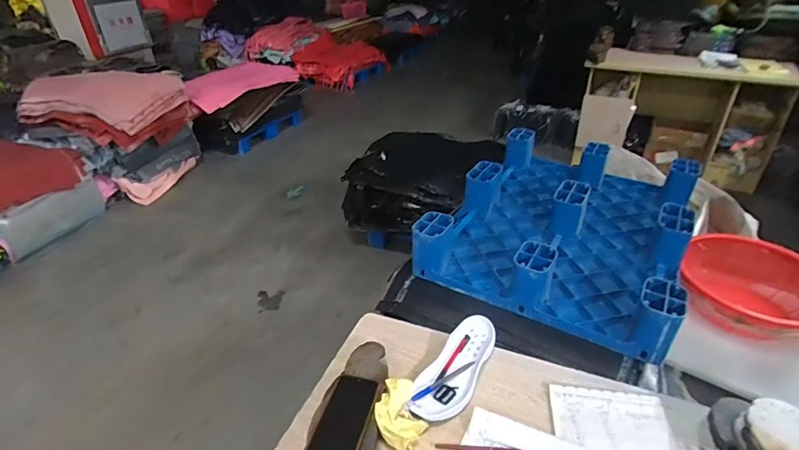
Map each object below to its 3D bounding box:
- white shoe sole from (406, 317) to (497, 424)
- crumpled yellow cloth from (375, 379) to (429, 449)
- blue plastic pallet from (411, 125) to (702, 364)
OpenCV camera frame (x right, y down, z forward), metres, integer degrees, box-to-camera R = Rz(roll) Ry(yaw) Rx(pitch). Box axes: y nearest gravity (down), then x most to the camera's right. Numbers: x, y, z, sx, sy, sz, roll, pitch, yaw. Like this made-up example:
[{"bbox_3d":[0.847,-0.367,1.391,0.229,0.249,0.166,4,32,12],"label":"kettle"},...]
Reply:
[{"bbox_3d":[0.103,0.270,0.849,0.100,0.044,0.250,15,36,27],"label":"white shoe sole"},{"bbox_3d":[0.003,0.314,0.743,0.083,0.096,0.095,-5,32,-3],"label":"crumpled yellow cloth"},{"bbox_3d":[0.483,-0.036,1.280,0.602,0.138,0.794,16,37,28],"label":"blue plastic pallet"}]

